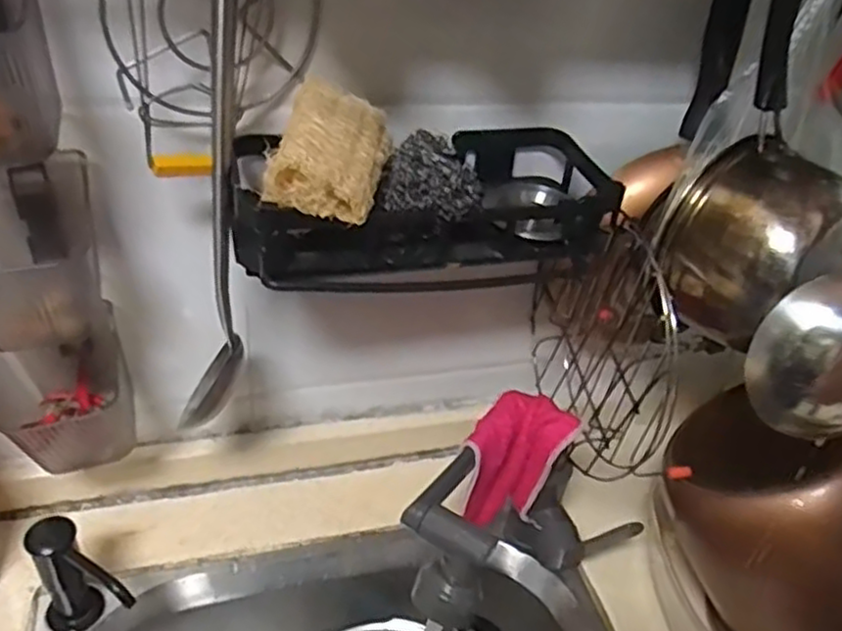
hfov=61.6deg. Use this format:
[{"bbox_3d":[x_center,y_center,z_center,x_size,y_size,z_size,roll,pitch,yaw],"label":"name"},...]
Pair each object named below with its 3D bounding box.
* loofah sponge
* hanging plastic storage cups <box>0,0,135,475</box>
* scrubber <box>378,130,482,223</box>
[{"bbox_3d":[-0.060,-0.118,0.496,0.067,0.054,0.105,10,36,4],"label":"loofah sponge"},{"bbox_3d":[-0.296,-0.054,0.523,0.106,0.393,0.105,-16,42,-28],"label":"hanging plastic storage cups"},{"bbox_3d":[0.008,-0.097,0.492,0.067,0.048,0.029,19,38,17],"label":"scrubber"}]

